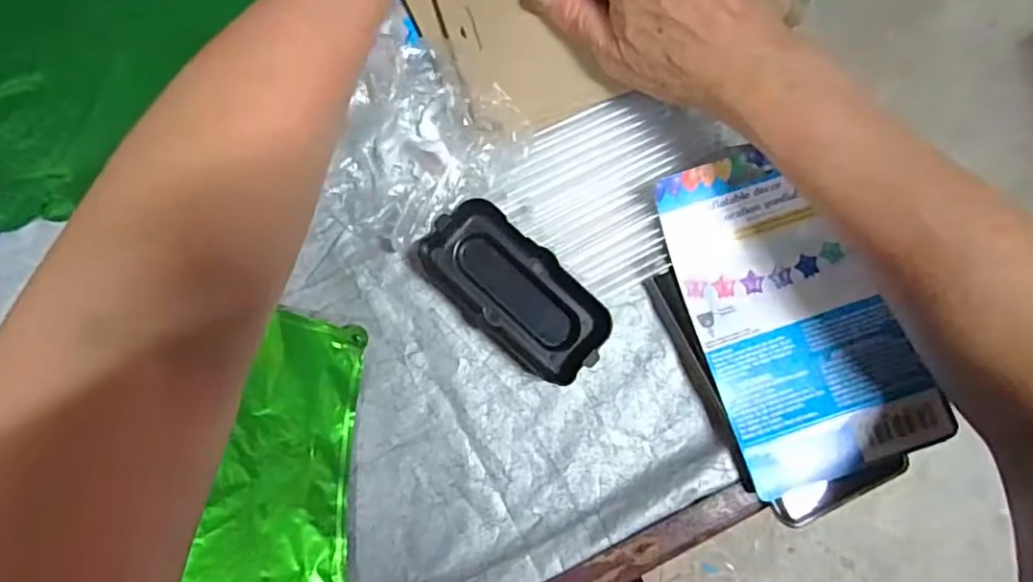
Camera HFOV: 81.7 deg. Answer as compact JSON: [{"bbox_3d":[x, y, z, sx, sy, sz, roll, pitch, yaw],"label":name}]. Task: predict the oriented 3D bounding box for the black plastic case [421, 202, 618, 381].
[{"bbox_3d":[-0.001,0.001,0.336,0.109,0.023,0.054,41,87,2],"label":"black plastic case"}]

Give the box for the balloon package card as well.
[{"bbox_3d":[0.151,0.009,0.327,0.104,0.015,0.180,-20,83,-1],"label":"balloon package card"}]

